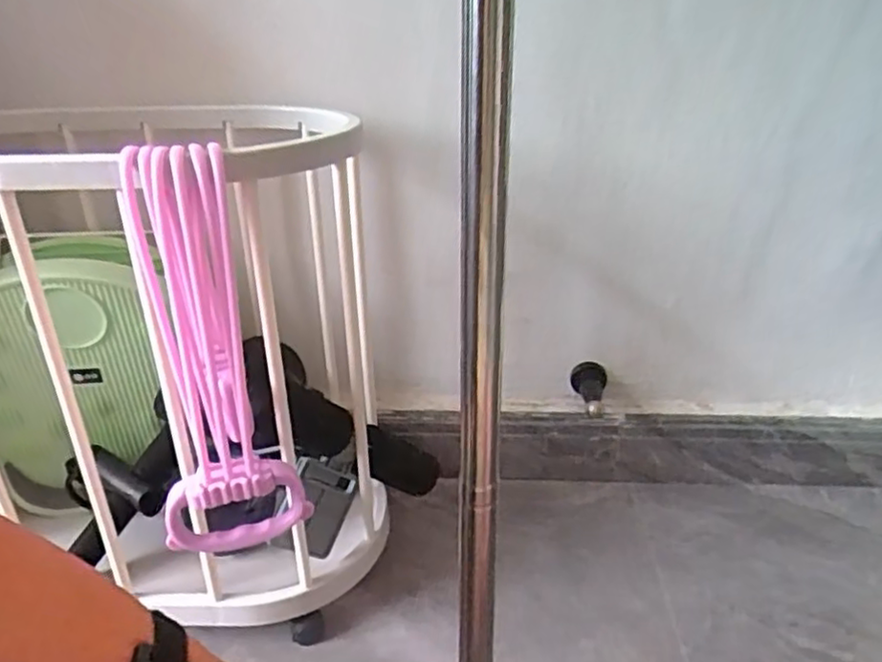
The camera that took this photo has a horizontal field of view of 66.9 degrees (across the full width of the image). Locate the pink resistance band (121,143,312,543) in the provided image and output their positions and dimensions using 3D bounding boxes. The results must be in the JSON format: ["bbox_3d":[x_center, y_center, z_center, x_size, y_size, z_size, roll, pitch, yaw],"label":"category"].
[{"bbox_3d":[-0.163,0.021,0.470,0.096,0.286,0.071,-11,28,-21],"label":"pink resistance band"}]

